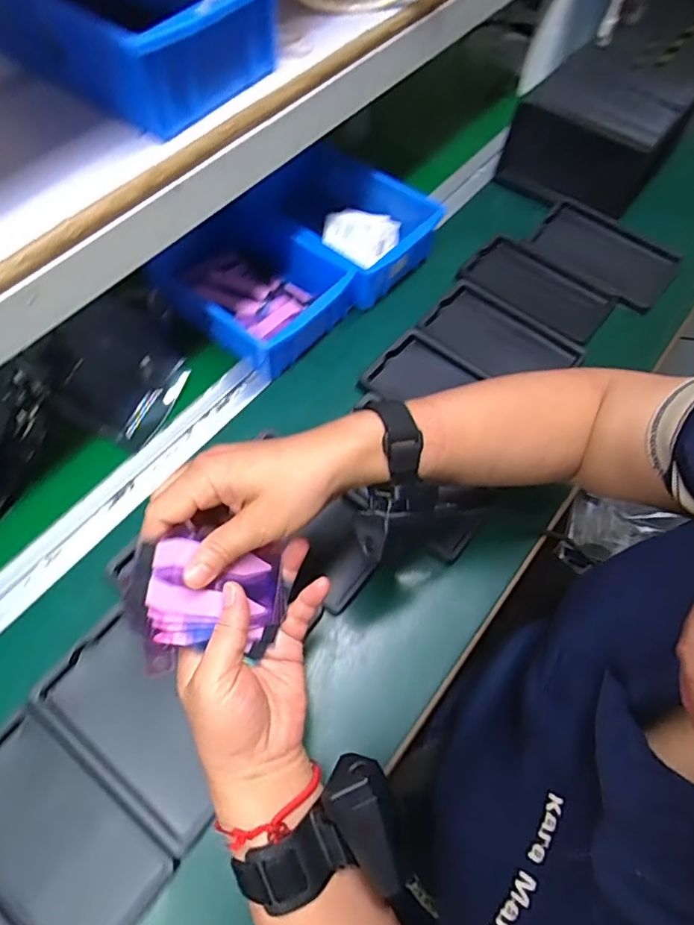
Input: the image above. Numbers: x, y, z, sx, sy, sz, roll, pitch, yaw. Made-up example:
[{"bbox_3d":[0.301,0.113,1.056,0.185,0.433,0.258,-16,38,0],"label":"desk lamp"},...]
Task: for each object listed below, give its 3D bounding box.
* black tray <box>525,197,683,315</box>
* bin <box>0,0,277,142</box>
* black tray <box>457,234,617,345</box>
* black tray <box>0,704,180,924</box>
[{"bbox_3d":[0.302,-0.250,0.652,0.166,0.010,0.098,40,68,19],"label":"black tray"},{"bbox_3d":[-0.155,-0.314,0.384,0.219,0.071,0.131,31,65,15],"label":"bin"},{"bbox_3d":[0.218,-0.203,0.629,0.161,0.013,0.094,37,67,18],"label":"black tray"},{"bbox_3d":[-0.201,0.255,0.370,0.154,0.016,0.096,35,66,17],"label":"black tray"}]

